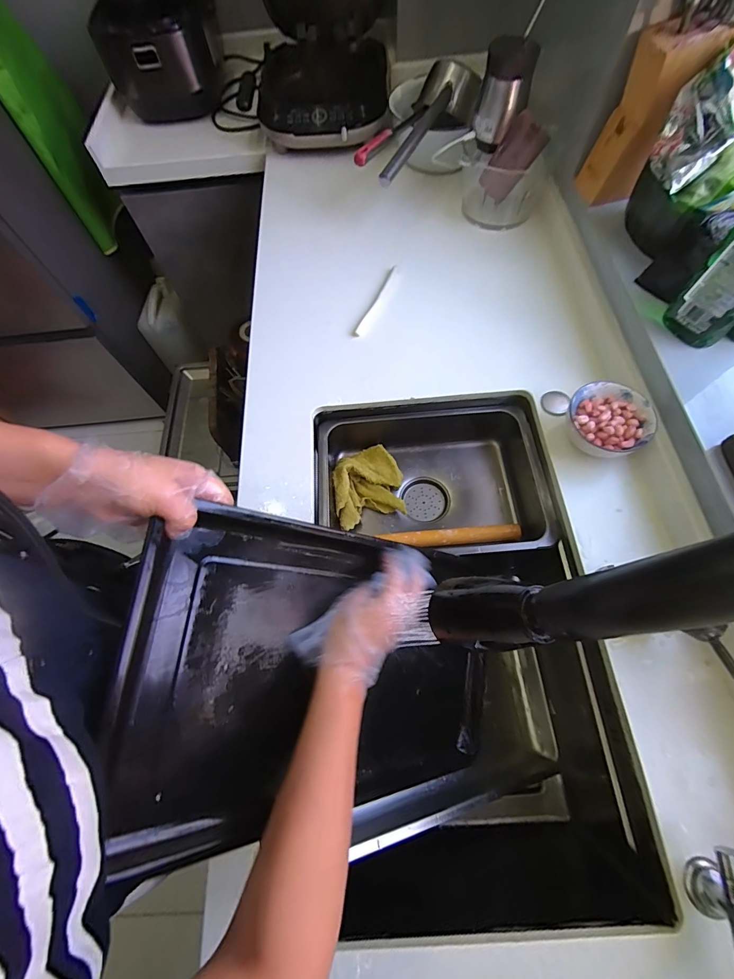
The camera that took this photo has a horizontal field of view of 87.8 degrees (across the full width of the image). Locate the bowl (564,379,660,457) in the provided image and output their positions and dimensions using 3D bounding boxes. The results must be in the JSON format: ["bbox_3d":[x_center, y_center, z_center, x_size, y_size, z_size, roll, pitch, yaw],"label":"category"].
[{"bbox_3d":[0.341,-0.092,0.544,0.094,0.057,0.105,-6,66,1],"label":"bowl"}]

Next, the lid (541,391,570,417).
[{"bbox_3d":[0.292,-0.133,0.591,0.042,0.011,0.038,29,71,15],"label":"lid"}]

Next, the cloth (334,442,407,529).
[{"bbox_3d":[0.002,-0.010,0.656,0.115,0.044,0.138,-8,66,0],"label":"cloth"}]

